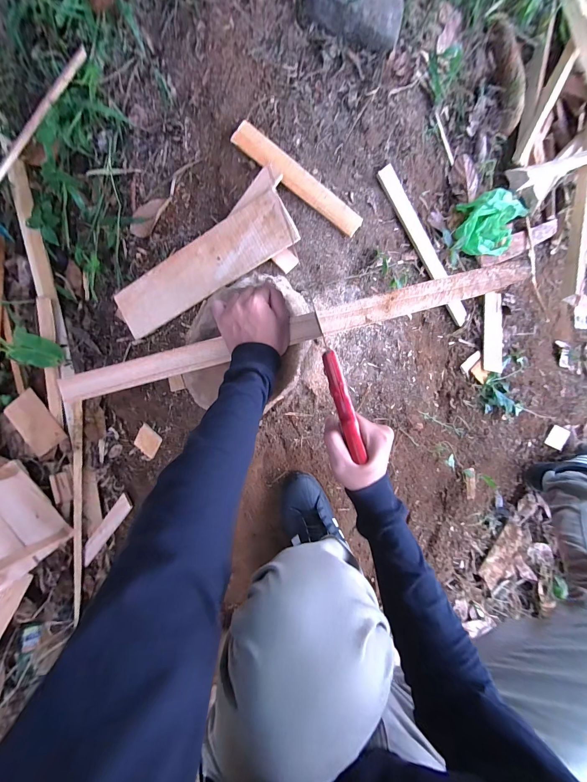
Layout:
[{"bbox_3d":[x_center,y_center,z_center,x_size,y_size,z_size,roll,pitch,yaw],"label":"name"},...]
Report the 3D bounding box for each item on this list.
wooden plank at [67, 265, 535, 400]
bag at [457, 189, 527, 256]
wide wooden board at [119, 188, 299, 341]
[{"bbox_3d":[-0.008,-0.085,0.437,0.675,0.018,0.038,-14,87,2],"label":"wooden plank"},{"bbox_3d":[0.481,-0.402,0.733,0.148,0.080,0.121,6,87,2],"label":"bag"},{"bbox_3d":[-0.182,-0.241,0.595,0.387,0.013,0.107,-27,91,12],"label":"wide wooden board"}]

